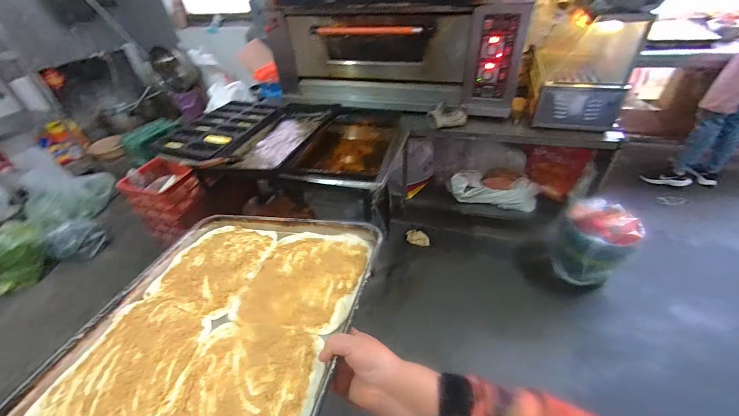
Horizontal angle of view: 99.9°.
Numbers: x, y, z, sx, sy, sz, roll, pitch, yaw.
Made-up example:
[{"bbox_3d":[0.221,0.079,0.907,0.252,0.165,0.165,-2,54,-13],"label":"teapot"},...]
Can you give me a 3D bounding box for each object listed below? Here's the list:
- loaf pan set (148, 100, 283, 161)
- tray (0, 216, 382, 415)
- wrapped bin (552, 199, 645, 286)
[{"bbox_3d":[-0.803,-0.454,1.716,0.522,0.078,0.607,10,40,22],"label":"loaf pan set"},{"bbox_3d":[-0.247,0.211,0.392,0.407,0.051,0.589,6,39,17],"label":"tray"},{"bbox_3d":[1.150,0.169,1.586,0.301,0.395,0.285,27,48,36],"label":"wrapped bin"}]

